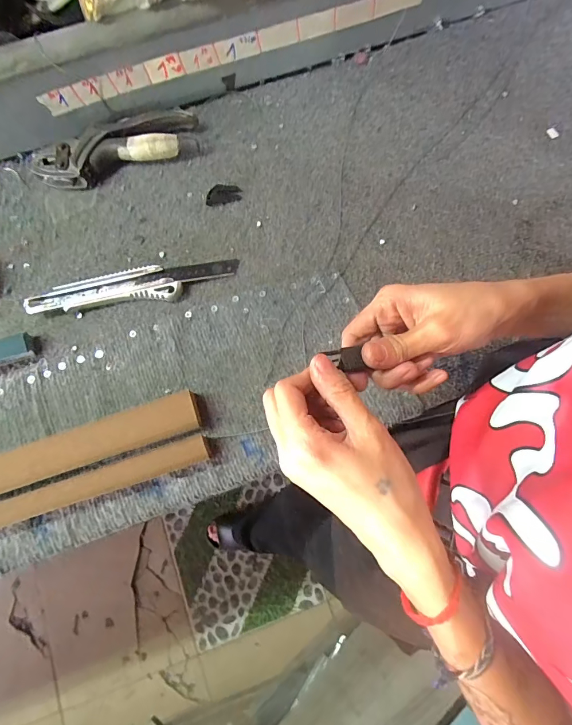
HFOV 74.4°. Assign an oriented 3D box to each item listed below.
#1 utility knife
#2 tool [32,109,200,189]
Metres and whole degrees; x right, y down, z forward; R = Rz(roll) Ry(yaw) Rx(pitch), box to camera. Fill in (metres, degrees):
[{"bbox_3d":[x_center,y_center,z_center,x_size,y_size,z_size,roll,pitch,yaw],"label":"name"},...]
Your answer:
[{"bbox_3d":[-0.150,-0.076,0.374,0.200,0.013,0.035,-9,77,-2],"label":"utility knife"},{"bbox_3d":[-0.179,-0.231,0.399,0.175,0.028,0.060,-19,78,-5],"label":"tool"}]

